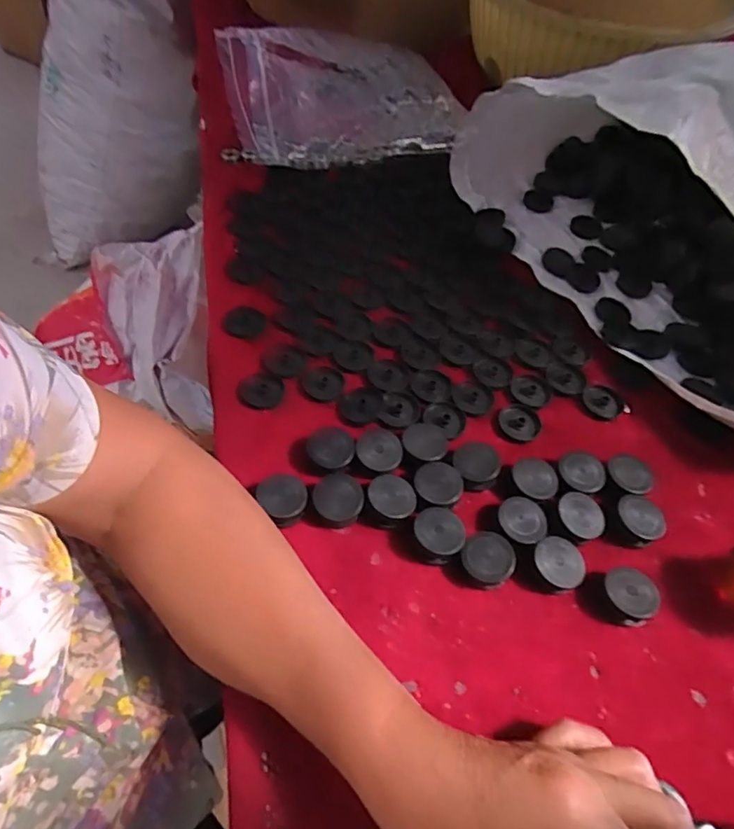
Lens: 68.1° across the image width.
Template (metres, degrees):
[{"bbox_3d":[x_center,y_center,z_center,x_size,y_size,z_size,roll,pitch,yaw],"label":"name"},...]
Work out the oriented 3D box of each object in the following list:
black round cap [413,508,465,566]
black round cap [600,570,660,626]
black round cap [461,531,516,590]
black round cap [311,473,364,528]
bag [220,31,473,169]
[{"bbox_3d":[0.046,0.080,0.357,0.032,0.022,0.030,2,54,-3],"label":"black round cap"},{"bbox_3d":[0.165,0.114,0.343,0.032,0.019,0.031,2,54,-3],"label":"black round cap"},{"bbox_3d":[0.078,0.094,0.351,0.033,0.019,0.030,2,54,-3],"label":"black round cap"},{"bbox_3d":[-0.020,0.059,0.367,0.032,0.020,0.034,2,54,-3],"label":"black round cap"},{"bbox_3d":[-0.034,-0.399,0.659,0.276,0.089,0.232,-6,55,-9],"label":"bag"}]

